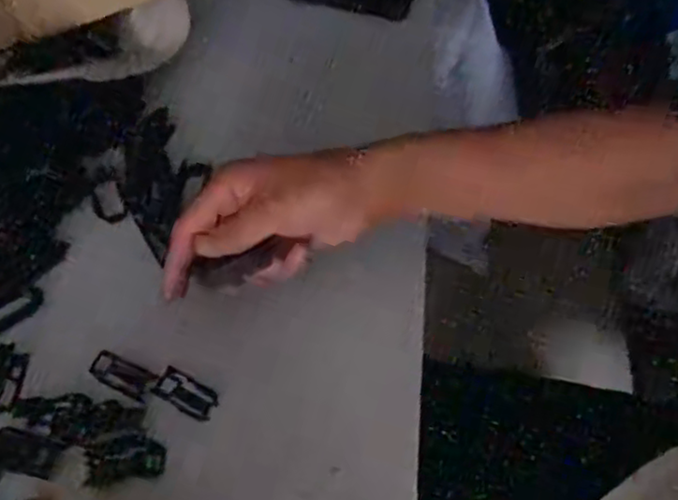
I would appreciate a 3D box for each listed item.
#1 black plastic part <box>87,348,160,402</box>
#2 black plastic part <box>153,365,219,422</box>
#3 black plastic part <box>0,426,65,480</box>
[{"bbox_3d":[-0.131,0.075,0.414,0.042,0.004,0.019,20,63,15],"label":"black plastic part"},{"bbox_3d":[-0.092,0.086,0.410,0.038,0.004,0.019,25,64,17],"label":"black plastic part"},{"bbox_3d":[-0.184,0.117,0.397,0.045,0.004,0.023,12,61,10],"label":"black plastic part"}]

